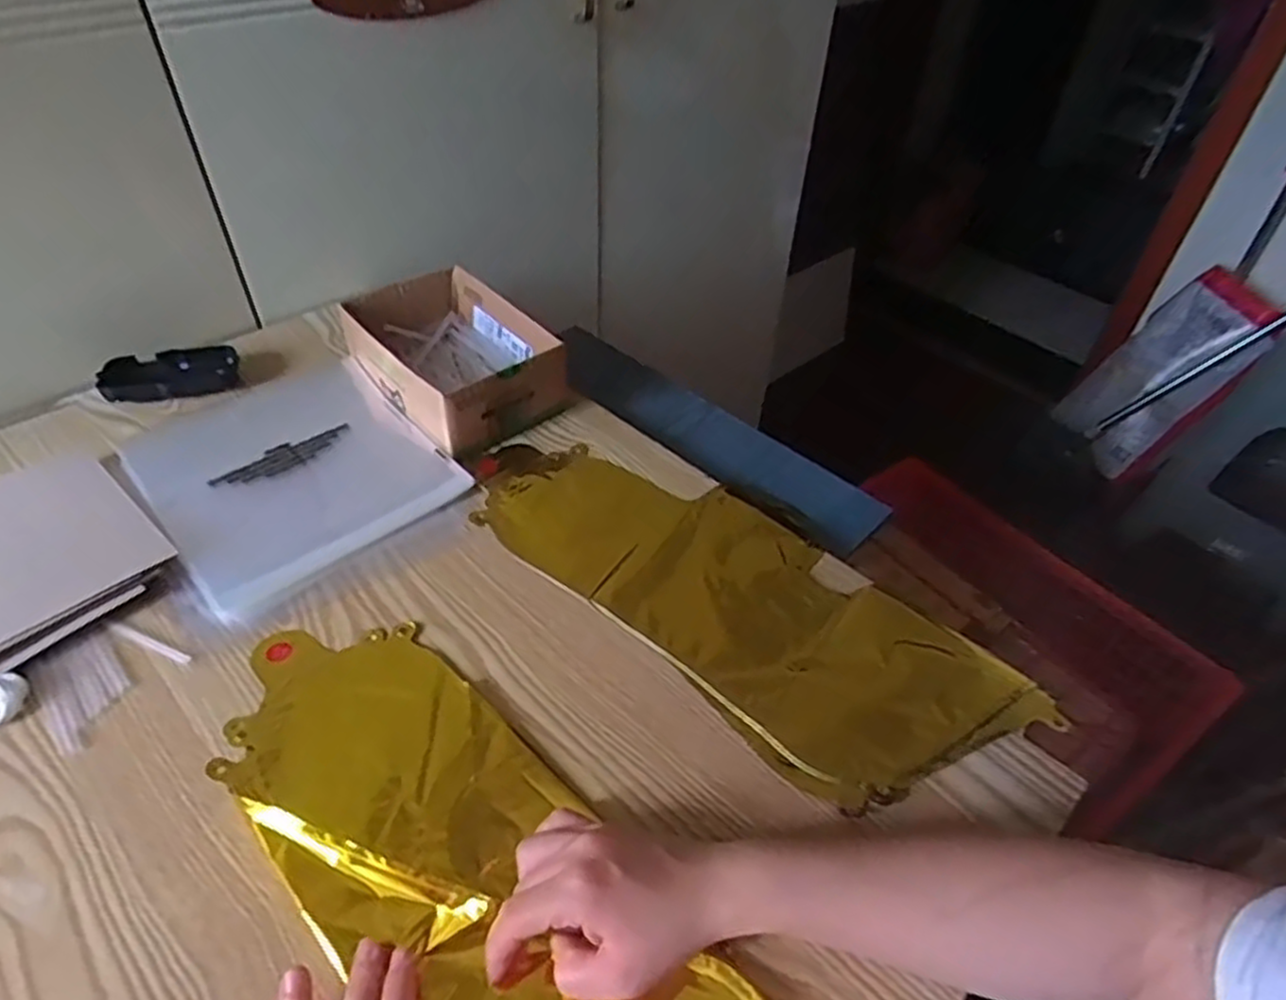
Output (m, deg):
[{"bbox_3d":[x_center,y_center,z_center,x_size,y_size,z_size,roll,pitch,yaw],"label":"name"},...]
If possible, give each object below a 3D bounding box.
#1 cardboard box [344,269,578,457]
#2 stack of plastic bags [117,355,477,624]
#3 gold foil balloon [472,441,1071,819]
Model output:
[{"bbox_3d":[-0.174,-0.132,0.694,0.133,0.069,0.197,-30,53,-29],"label":"cardboard box"},{"bbox_3d":[-0.287,-0.033,0.613,0.202,0.013,0.236,-32,54,-31],"label":"stack of plastic bags"},{"bbox_3d":[0.056,0.059,0.550,0.410,0.014,0.164,34,52,28],"label":"gold foil balloon"}]

